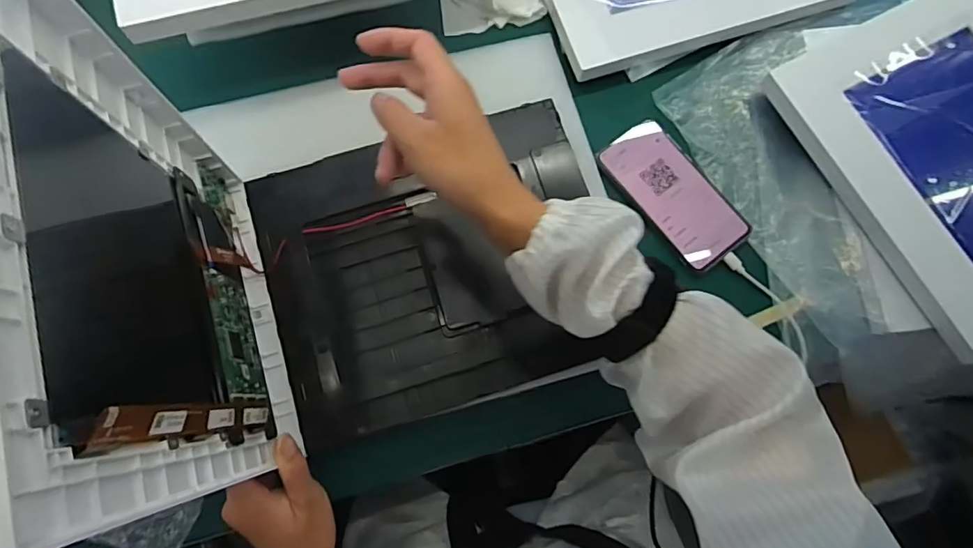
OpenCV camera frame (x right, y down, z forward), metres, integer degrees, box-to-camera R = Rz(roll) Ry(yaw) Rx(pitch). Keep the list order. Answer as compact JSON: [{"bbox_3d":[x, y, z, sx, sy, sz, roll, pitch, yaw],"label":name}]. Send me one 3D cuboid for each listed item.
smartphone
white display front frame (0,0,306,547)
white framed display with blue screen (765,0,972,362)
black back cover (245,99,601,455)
[{"bbox_3d":[0.177,-0.076,0.503,0.073,0.008,0.144,-36,80,-9],"label":"smartphone"},{"bbox_3d":[-0.183,-0.005,0.314,0.024,0.302,0.259,-15,77,-5],"label":"white display front frame"},{"bbox_3d":[0.450,-0.111,0.490,0.261,0.042,0.315,-29,78,-1],"label":"white framed display with blue screen"},{"bbox_3d":[-0.043,-0.011,0.464,0.292,0.023,0.245,-16,77,-5],"label":"black back cover"}]

